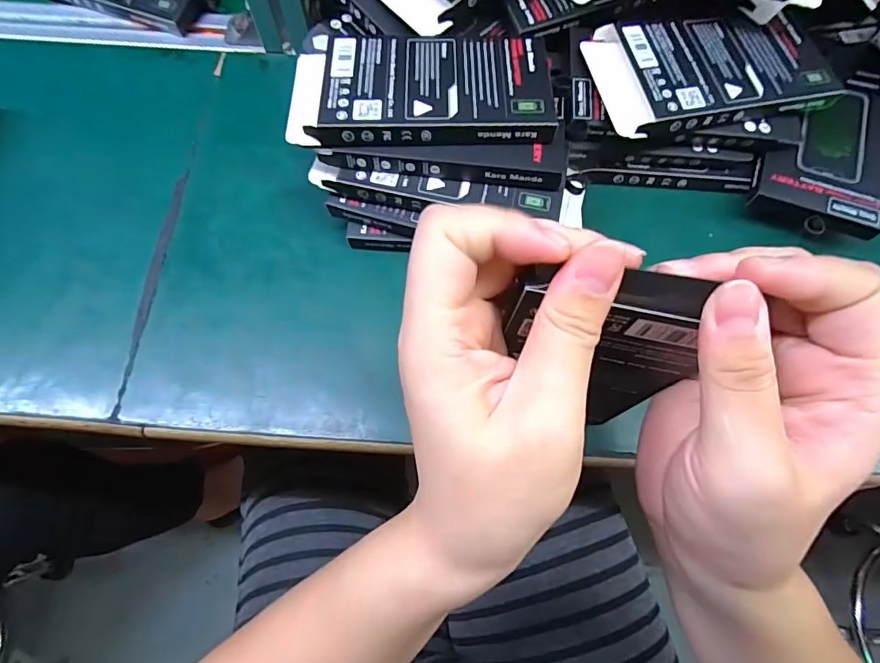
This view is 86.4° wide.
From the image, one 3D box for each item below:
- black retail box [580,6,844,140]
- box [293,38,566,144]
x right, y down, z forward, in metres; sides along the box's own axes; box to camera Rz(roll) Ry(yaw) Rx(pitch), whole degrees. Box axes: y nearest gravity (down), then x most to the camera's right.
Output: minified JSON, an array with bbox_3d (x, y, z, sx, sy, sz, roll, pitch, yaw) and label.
[{"bbox_3d":[0.172,-0.174,0.300,0.149,0.011,0.080,-14,72,-5],"label":"black retail box"},{"bbox_3d":[-0.011,-0.145,0.277,0.151,0.012,0.077,-1,71,-1],"label":"box"}]

